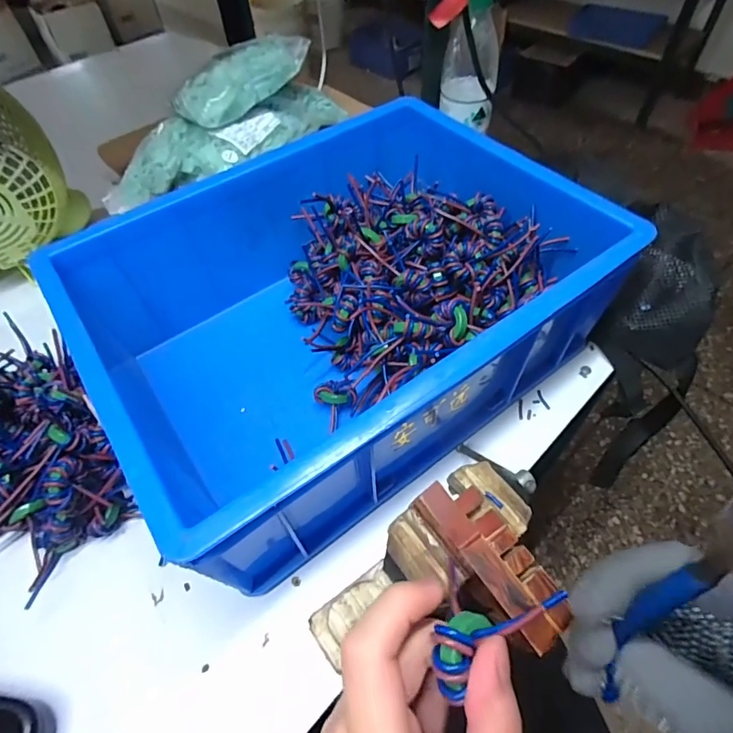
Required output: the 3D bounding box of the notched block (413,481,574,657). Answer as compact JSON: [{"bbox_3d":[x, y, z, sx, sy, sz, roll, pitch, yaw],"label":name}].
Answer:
[{"bbox_3d":[0.071,0.108,0.259,0.034,0.019,0.096,-30,58,-18],"label":"notched block"}]

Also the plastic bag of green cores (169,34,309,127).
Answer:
[{"bbox_3d":[-0.155,-0.357,0.557,0.162,0.049,0.079,-36,60,-21],"label":"plastic bag of green cores"}]

